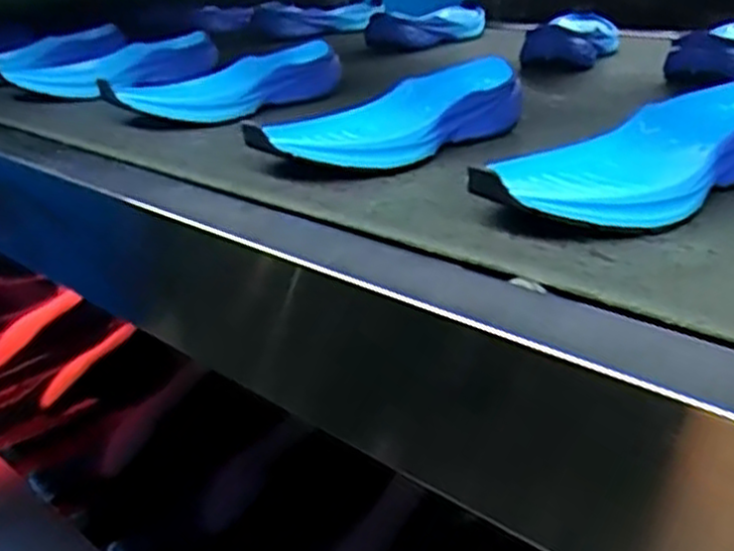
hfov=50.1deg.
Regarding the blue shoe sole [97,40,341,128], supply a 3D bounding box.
[{"bbox_3d":[-0.117,-0.169,0.689,0.212,0.037,0.073,-24,33,-32],"label":"blue shoe sole"}]

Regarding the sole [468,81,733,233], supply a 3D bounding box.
[{"bbox_3d":[0.158,-0.066,0.443,0.222,0.038,0.080,-24,33,-32],"label":"sole"}]

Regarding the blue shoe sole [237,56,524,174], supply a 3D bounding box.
[{"bbox_3d":[0.014,-0.112,0.556,0.227,0.038,0.088,-25,33,-34],"label":"blue shoe sole"}]

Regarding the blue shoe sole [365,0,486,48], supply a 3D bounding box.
[{"bbox_3d":[0.095,-0.327,1.018,0.068,0.038,0.222,18,35,38],"label":"blue shoe sole"}]

